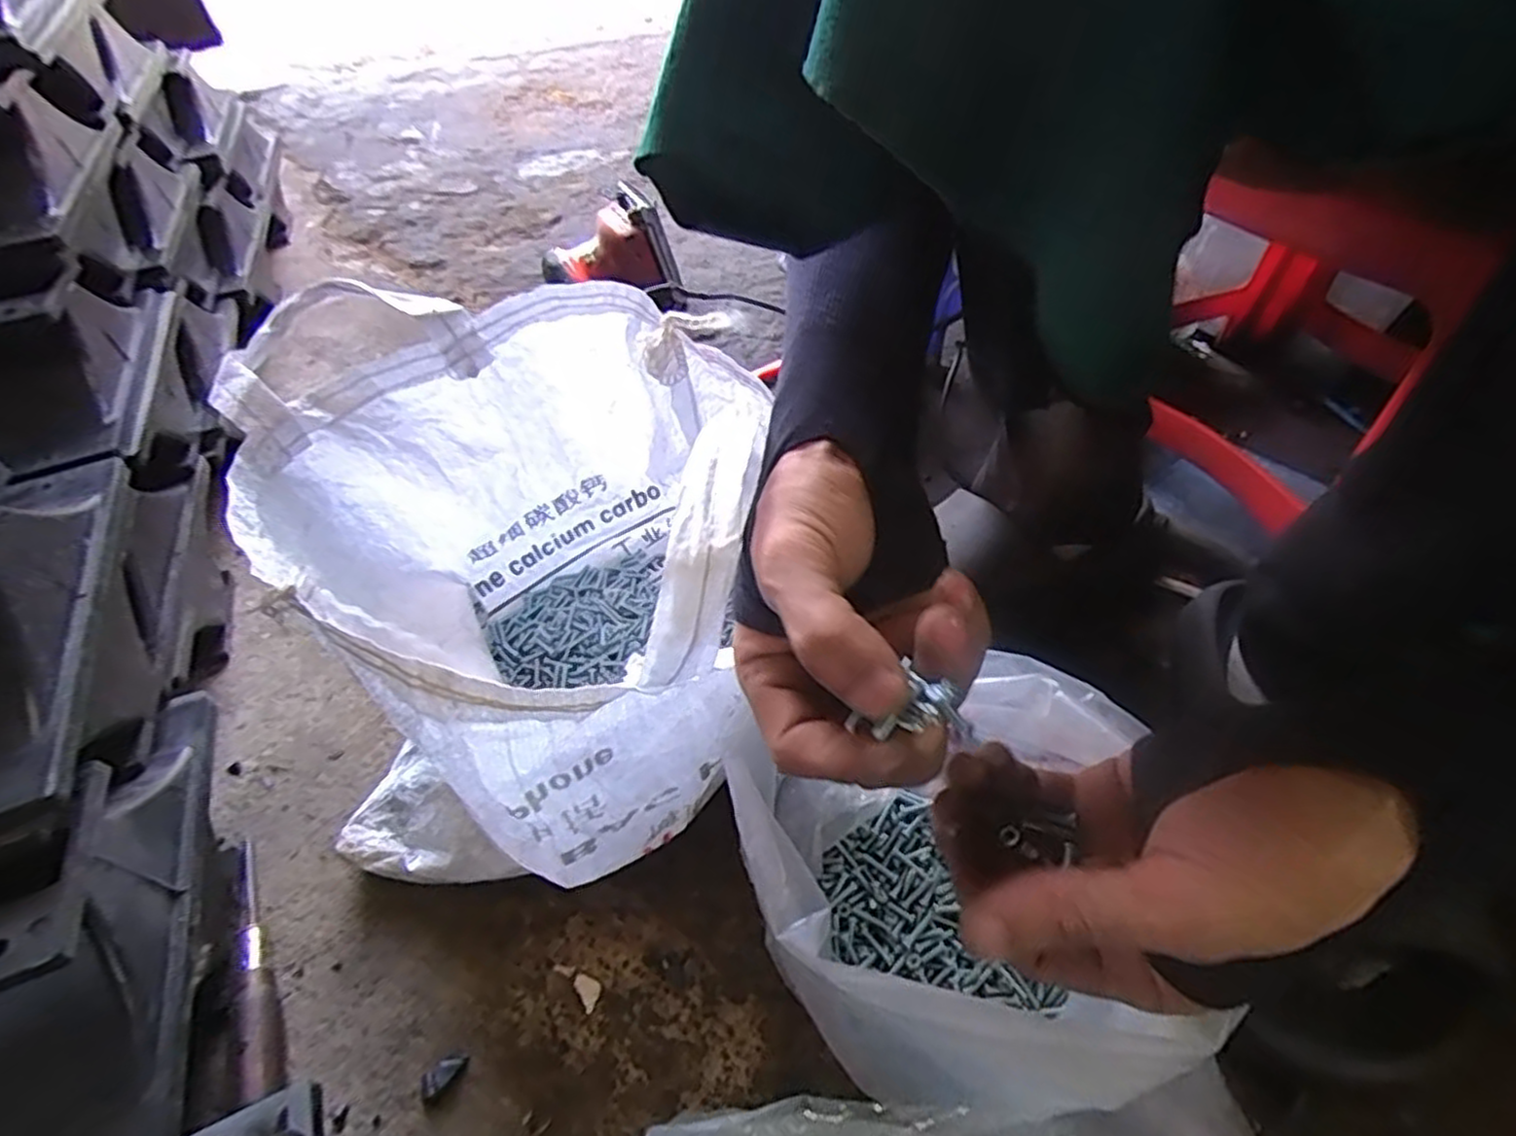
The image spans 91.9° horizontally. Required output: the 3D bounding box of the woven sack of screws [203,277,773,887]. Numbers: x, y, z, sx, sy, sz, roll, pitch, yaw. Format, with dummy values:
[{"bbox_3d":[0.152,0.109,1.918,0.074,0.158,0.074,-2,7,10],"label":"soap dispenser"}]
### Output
[{"bbox_3d":[-0.120,-0.001,0.400,0.237,0.253,0.284,-3,49,2],"label":"woven sack of screws"}]

